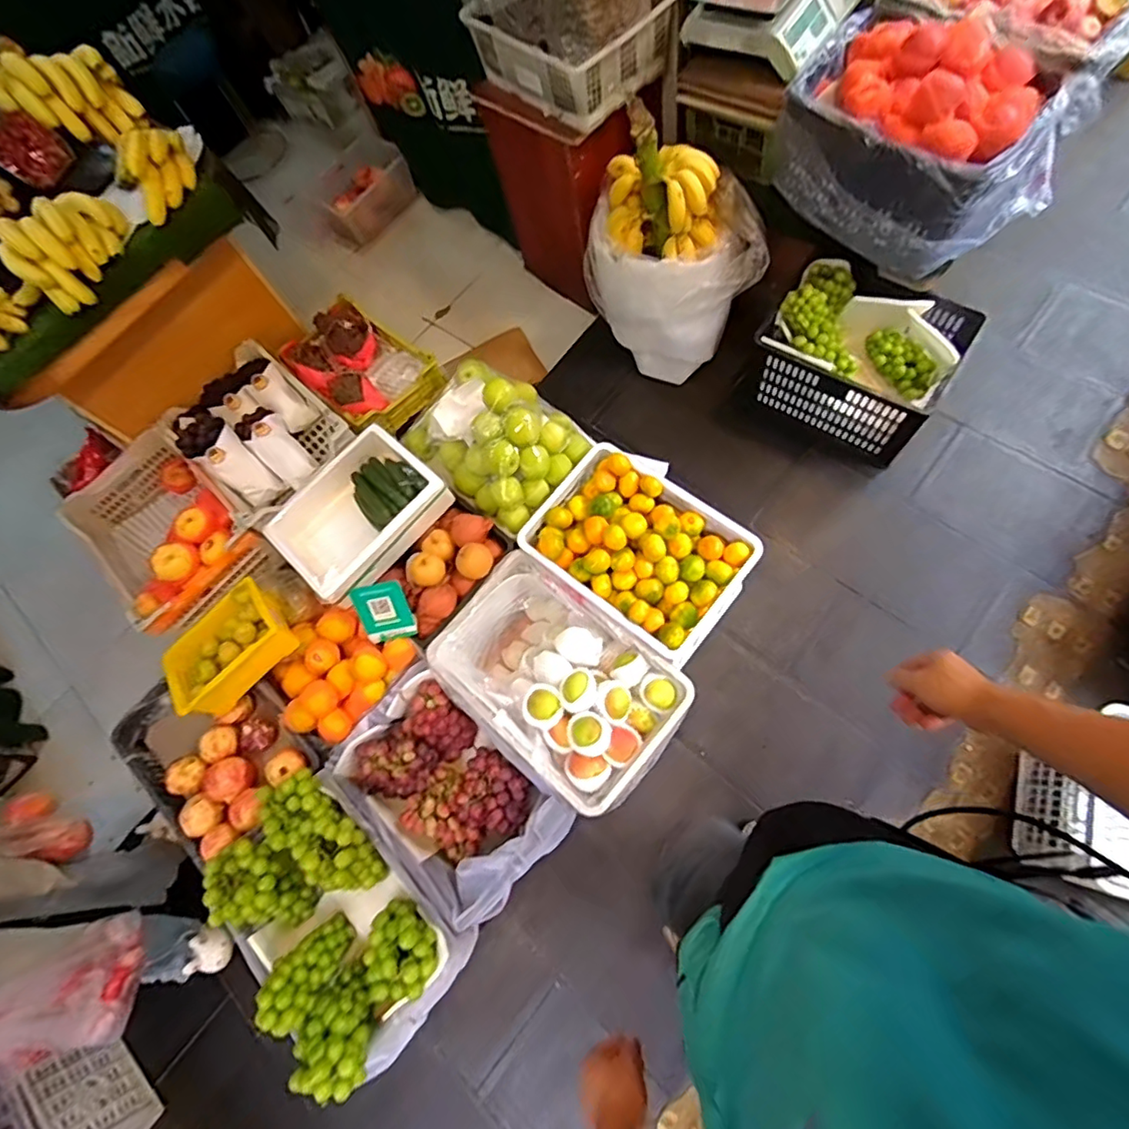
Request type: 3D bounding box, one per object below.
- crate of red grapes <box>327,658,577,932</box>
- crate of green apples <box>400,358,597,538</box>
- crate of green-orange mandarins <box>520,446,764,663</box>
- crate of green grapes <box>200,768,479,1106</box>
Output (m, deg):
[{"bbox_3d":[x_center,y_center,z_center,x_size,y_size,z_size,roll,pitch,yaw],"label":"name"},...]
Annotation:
[{"bbox_3d":[-0.275,0.514,1.305,0.511,0.172,0.335,41,74,13],"label":"crate of red grapes"},{"bbox_3d":[-0.191,-0.347,1.523,0.438,0.213,0.335,37,73,12],"label":"crate of green apples"},{"bbox_3d":[0.173,-0.049,1.406,0.525,0.131,0.360,39,74,13],"label":"crate of green-orange mandarins"},{"bbox_3d":[-0.498,0.766,1.219,0.531,0.239,0.352,40,74,13],"label":"crate of green grapes"}]

